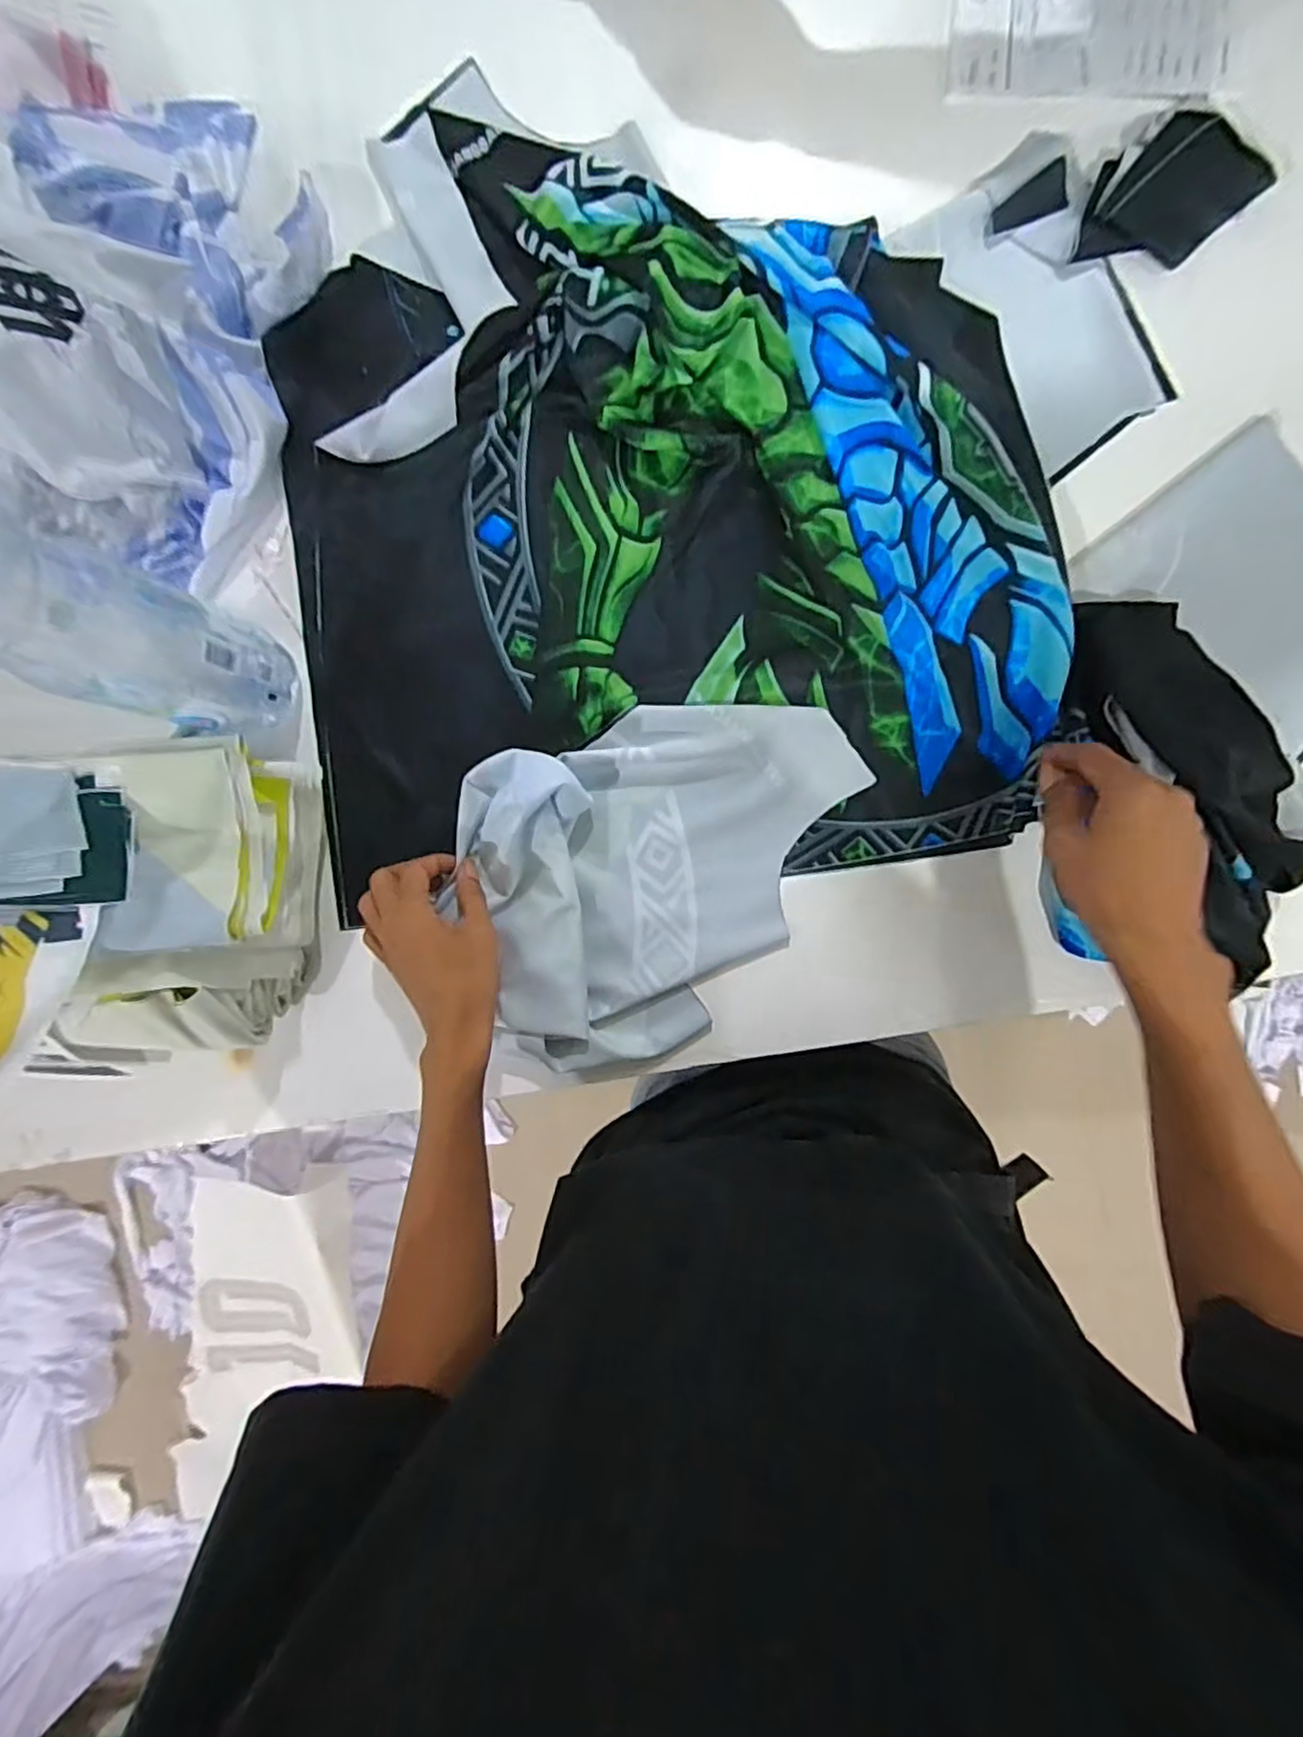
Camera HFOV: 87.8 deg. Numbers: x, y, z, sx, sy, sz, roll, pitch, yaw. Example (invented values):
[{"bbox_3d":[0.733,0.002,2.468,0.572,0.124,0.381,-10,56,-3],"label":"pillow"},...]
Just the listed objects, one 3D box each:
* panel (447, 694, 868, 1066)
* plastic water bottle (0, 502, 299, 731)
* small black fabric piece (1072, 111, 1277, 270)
[{"bbox_3d":[0.013,0.009,0.491,0.298,0.056,0.247,-15,92,2],"label":"panel"},{"bbox_3d":[-0.327,-0.137,0.361,0.104,0.315,0.078,21,94,3],"label":"plastic water bottle"},{"bbox_3d":[0.353,-0.463,0.470,0.104,0.027,0.085,-42,89,5],"label":"small black fabric piece"}]

